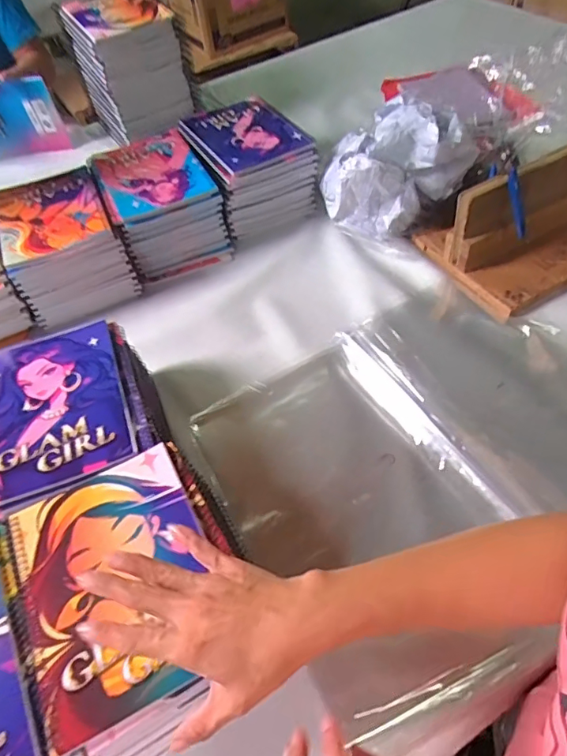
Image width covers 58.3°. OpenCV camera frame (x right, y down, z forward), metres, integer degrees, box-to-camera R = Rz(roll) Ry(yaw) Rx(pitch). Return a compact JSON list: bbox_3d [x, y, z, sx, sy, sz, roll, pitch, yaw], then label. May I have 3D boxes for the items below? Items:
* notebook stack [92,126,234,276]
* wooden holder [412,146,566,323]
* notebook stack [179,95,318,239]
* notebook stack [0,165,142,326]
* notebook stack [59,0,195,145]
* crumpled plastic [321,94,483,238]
[{"bbox_3d":[-0.192,-0.276,0.812,0.156,0.115,0.200,-22,56,-11],"label":"notebook stack"},{"bbox_3d":[0.338,-0.220,0.700,0.223,0.125,0.191,-25,57,-13],"label":"wooden holder"},{"bbox_3d":[-0.057,-0.361,0.860,0.165,0.105,0.208,-25,56,-13],"label":"notebook stack"},{"bbox_3d":[-0.329,-0.208,0.774,0.157,0.107,0.202,-21,56,-11],"label":"notebook stack"},{"bbox_3d":[-0.283,-0.588,0.958,0.174,0.184,0.208,-24,54,-11],"label":"notebook stack"},{"bbox_3d":[0.157,-0.315,0.773,0.195,0.153,0.153,-23,54,-10],"label":"crumpled plastic"}]

